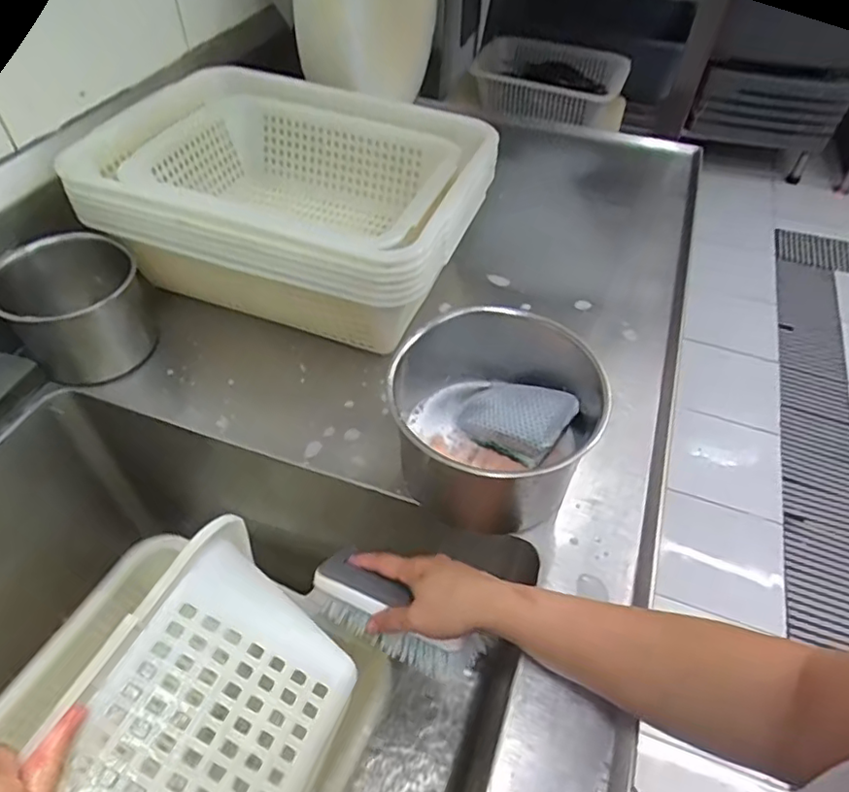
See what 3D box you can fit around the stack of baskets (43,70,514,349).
[{"bbox_3d":[-0.142,-0.213,0.693,0.388,0.171,0.306,18,50,13],"label":"stack of baskets"}]

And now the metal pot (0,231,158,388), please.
[{"bbox_3d":[-0.367,-0.102,0.627,0.129,0.109,0.141,1,49,-1],"label":"metal pot"}]

